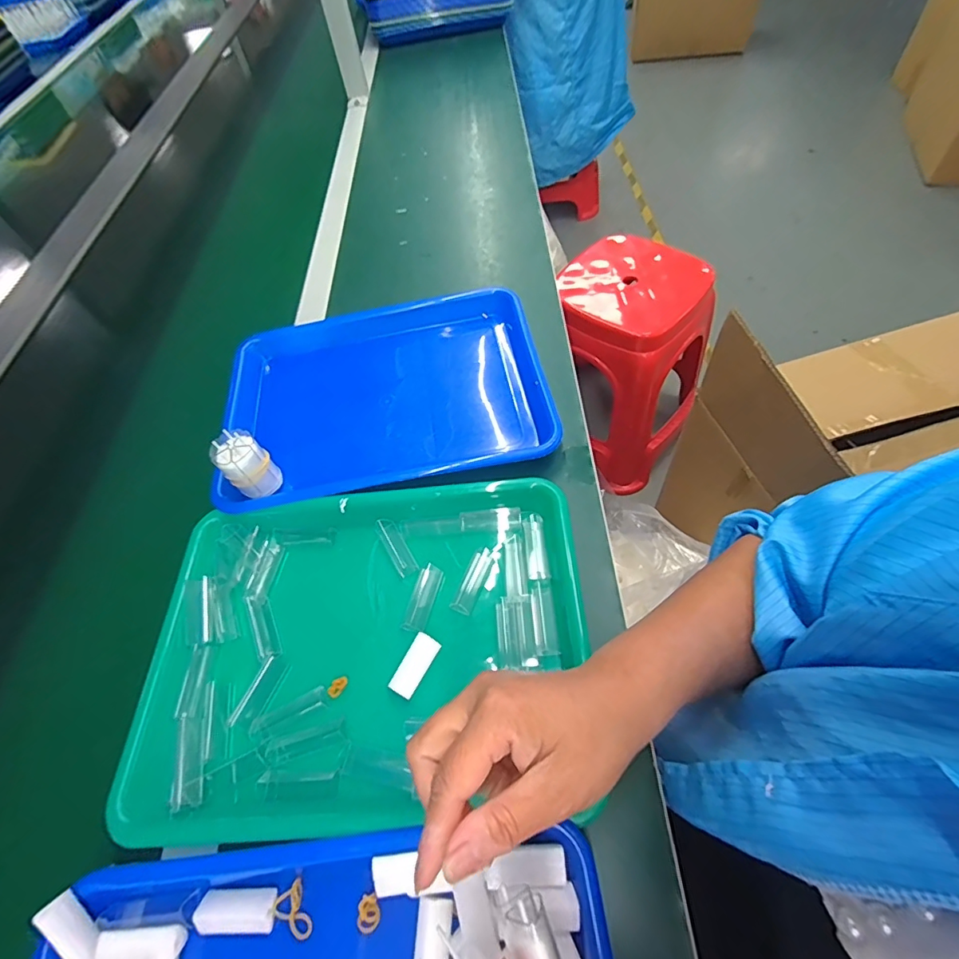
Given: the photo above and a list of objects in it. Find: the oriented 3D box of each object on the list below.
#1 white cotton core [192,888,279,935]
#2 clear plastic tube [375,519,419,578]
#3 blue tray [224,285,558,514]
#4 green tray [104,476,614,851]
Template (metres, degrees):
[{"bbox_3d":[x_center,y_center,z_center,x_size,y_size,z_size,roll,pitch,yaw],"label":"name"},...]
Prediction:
[{"bbox_3d":[-0.151,0.269,0.300,0.048,0.009,0.021,-4,57,5],"label":"white cotton core"},{"bbox_3d":[-0.074,0.060,0.428,0.018,0.014,0.056,-31,59,-12],"label":"clear plastic tube"},{"bbox_3d":[-0.101,-0.097,0.516,0.328,0.047,0.253,-12,57,0],"label":"blue tray"},{"bbox_3d":[-0.087,0.125,0.383,0.346,0.034,0.245,-8,57,3],"label":"green tray"}]

